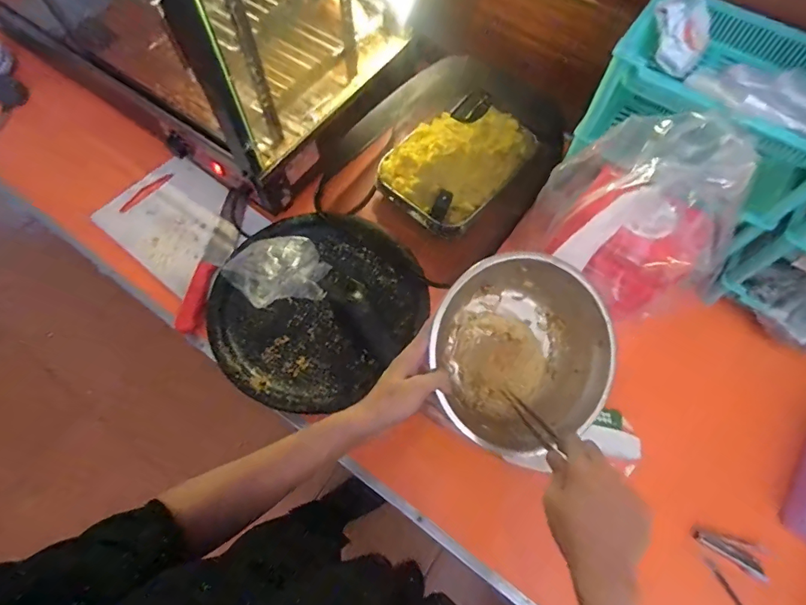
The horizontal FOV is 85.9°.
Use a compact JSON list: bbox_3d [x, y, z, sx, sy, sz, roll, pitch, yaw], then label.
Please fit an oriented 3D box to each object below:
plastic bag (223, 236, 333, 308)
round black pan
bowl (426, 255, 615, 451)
[{"bbox_3d":[-0.201,-0.053,0.692,0.156,0.086,0.115,-23,69,-11],"label":"plastic bag"},{"bbox_3d":[-0.139,-0.001,0.699,0.298,0.042,0.328,36,70,13],"label":"round black pan"},{"bbox_3d":[0.148,0.063,0.545,0.231,0.101,0.231,1,81,-7],"label":"bowl"}]

